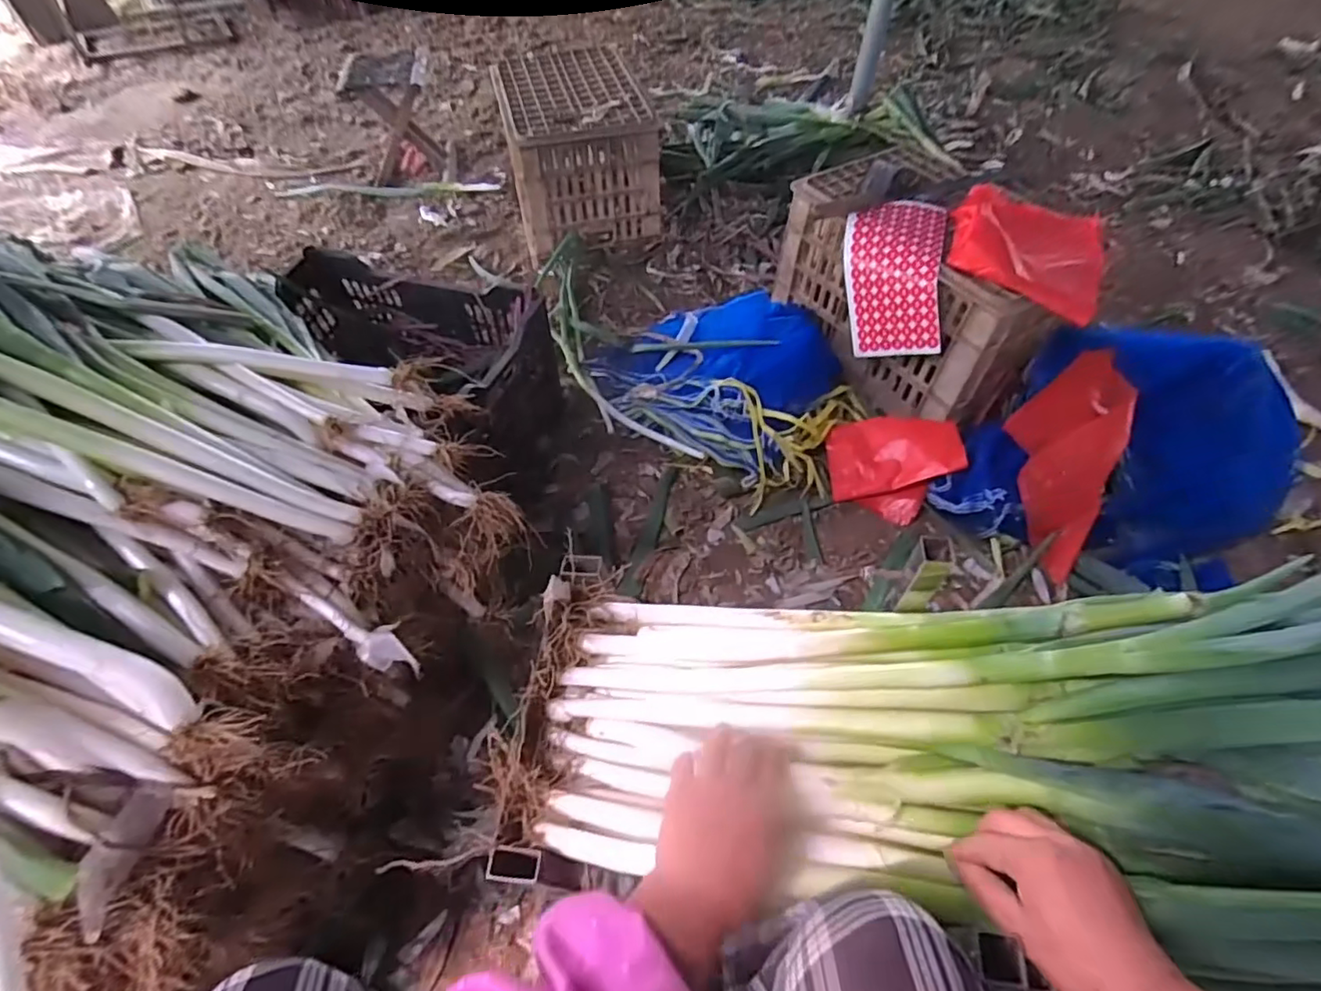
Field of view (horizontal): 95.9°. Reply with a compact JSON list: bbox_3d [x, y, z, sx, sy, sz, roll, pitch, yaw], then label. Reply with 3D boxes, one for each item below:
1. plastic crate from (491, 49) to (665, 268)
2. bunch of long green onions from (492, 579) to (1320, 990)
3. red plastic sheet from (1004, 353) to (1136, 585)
[{"bbox_3d":[-0.225,-0.903,1.547,0.337,0.270,0.490,-13,55,-10],"label":"plastic crate"},{"bbox_3d":[0.276,0.199,0.456,0.790,0.100,0.278,0,53,20],"label":"bunch of long green onions"},{"bbox_3d":[0.664,-0.059,0.977,0.131,0.148,0.393,16,75,10],"label":"red plastic sheet"}]

